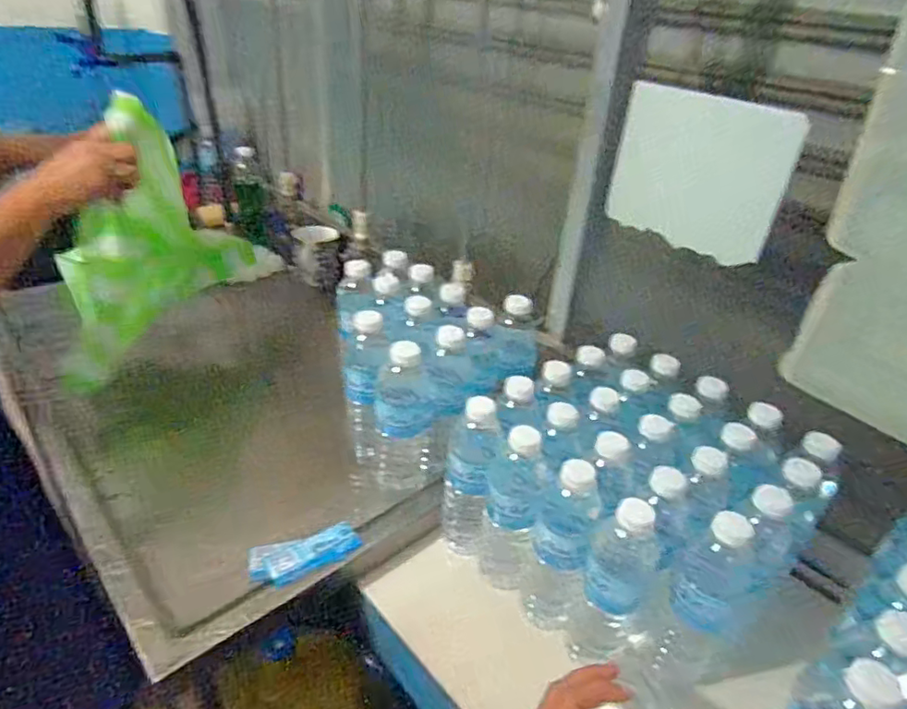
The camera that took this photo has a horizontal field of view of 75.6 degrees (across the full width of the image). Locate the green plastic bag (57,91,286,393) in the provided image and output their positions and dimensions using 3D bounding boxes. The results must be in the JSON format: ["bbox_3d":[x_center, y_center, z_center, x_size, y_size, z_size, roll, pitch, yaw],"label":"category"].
[{"bbox_3d":[-0.404,-0.180,0.834,0.064,0.333,0.360,22,36,25],"label":"green plastic bag"}]

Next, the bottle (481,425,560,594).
[{"bbox_3d":[0.066,0.171,0.638,0.064,0.204,0.054,13,33,13],"label":"bottle"}]

